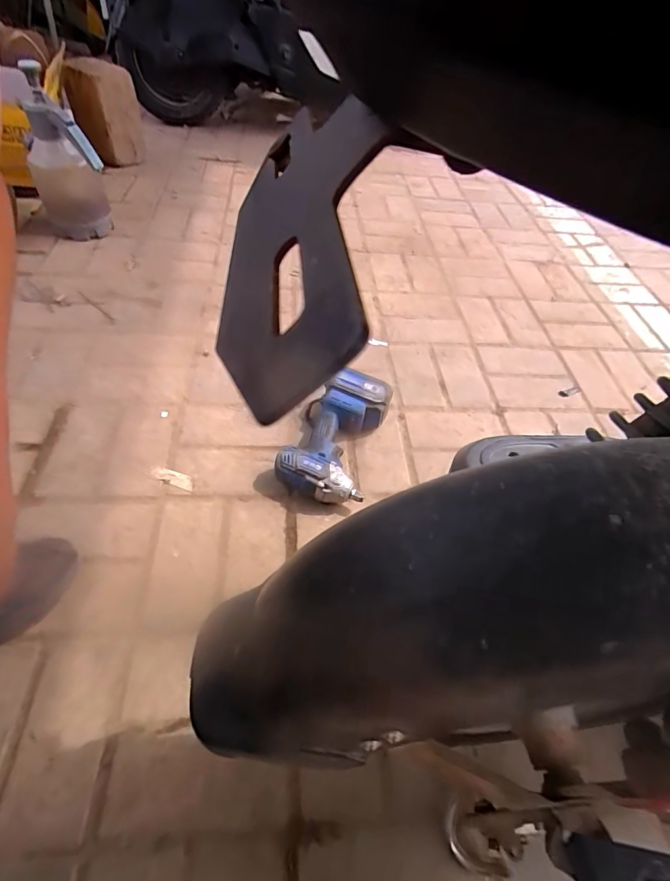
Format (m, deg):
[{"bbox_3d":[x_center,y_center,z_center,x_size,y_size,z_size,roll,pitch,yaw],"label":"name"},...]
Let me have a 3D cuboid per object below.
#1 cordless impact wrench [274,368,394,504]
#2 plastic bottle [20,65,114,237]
[{"bbox_3d":[0.001,-0.006,0.725,0.137,0.078,0.240,15,51,6],"label":"cordless impact wrench"},{"bbox_3d":[-0.632,-0.627,1.003,0.155,0.321,0.134,-25,58,-24],"label":"plastic bottle"}]

